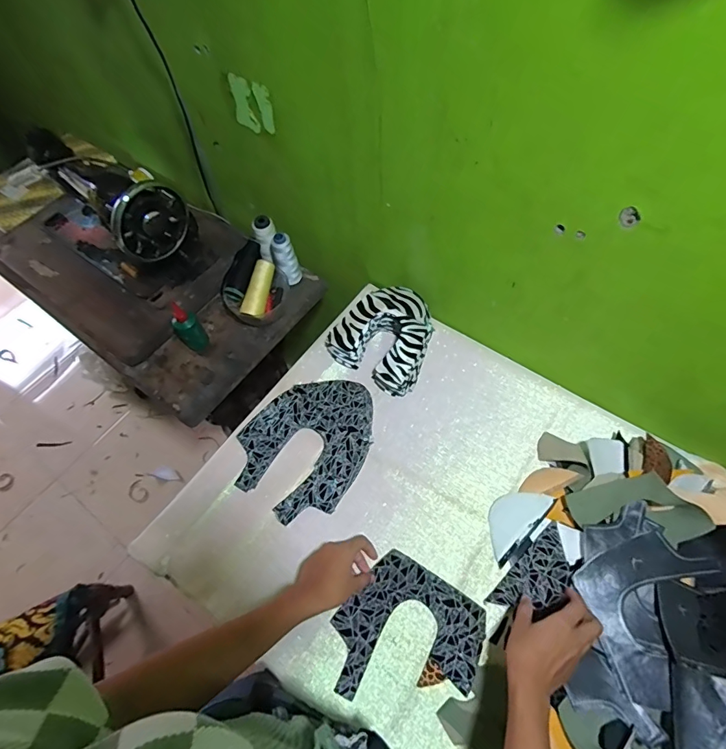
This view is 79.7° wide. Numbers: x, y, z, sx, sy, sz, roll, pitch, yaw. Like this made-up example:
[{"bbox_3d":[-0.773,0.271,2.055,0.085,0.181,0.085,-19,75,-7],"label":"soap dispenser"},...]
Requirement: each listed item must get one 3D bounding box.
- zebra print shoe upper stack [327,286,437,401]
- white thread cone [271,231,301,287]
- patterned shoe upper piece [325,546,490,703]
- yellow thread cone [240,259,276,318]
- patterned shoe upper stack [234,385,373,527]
[{"bbox_3d":[0.044,-0.072,0.781,0.168,0.082,0.167,28,67,18],"label":"zebra print shoe upper stack"},{"bbox_3d":[-0.151,-0.221,0.858,0.047,0.115,0.050,-16,61,-4],"label":"white thread cone"},{"bbox_3d":[0.057,0.354,0.575,0.180,0.008,0.178,29,68,17],"label":"patterned shoe upper piece"},{"bbox_3d":[-0.195,-0.162,0.828,0.038,0.038,0.115,12,77,11],"label":"yellow thread cone"},{"bbox_3d":[-0.087,0.107,0.714,0.191,0.041,0.247,29,67,19],"label":"patterned shoe upper stack"}]

